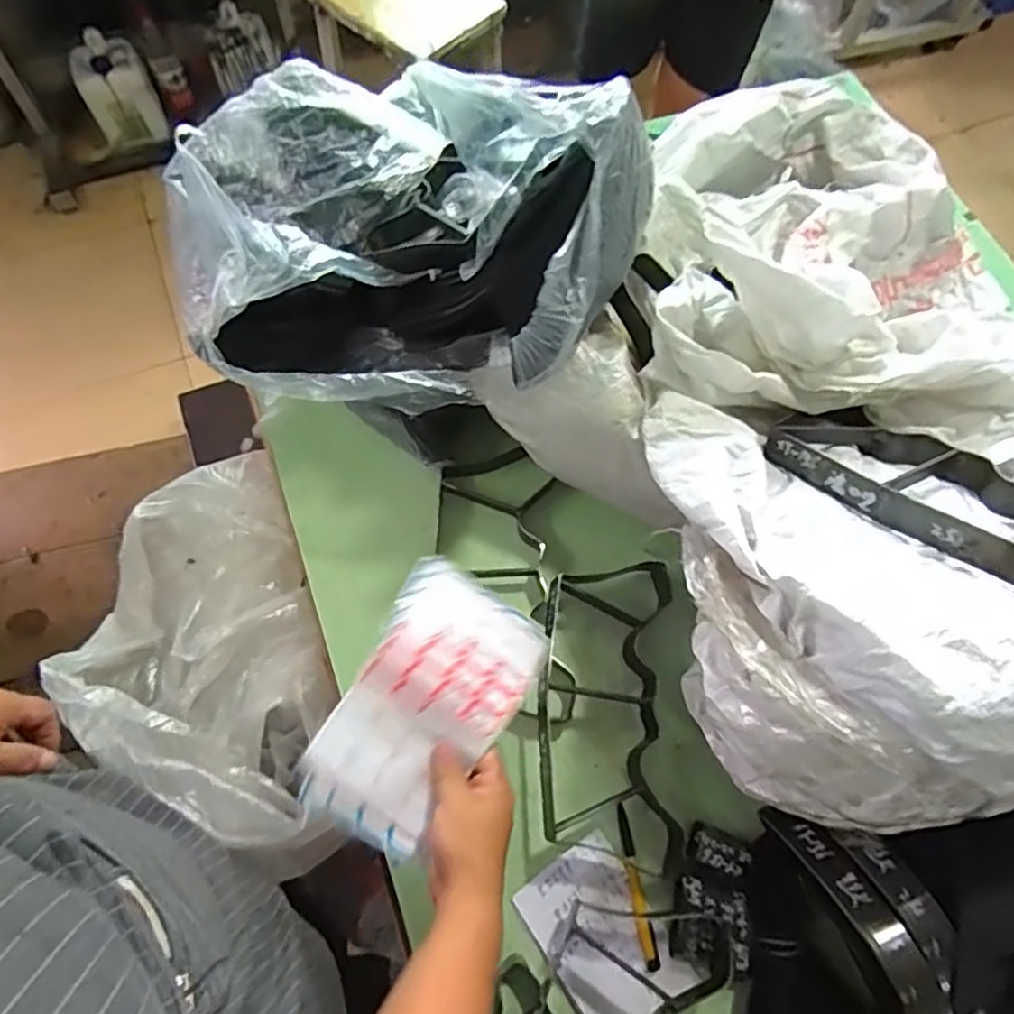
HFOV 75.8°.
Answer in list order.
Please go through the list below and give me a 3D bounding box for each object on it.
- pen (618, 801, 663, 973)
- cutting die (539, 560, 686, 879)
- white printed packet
[{"bbox_3d":[0.121,0.355,0.614,0.015,0.013,0.135,-9,67,-7],"label":"pen"},{"bbox_3d":[0.100,0.197,0.650,0.136,0.066,0.296,3,66,-2],"label":"cutting die"},{"bbox_3d":[-0.064,0.164,0.543,0.130,0.046,0.221,27,68,8],"label":"white printed packet"}]

